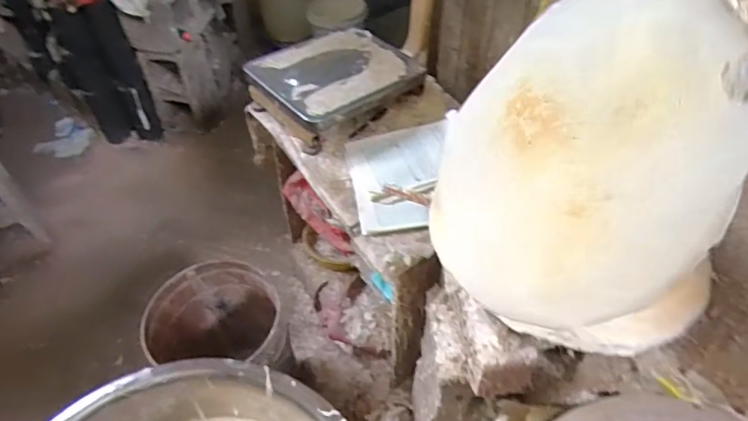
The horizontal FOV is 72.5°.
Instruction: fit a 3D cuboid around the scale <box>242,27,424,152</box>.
[{"bbox_3d":[-0.087,-0.290,1.173,0.314,0.099,0.314,-32,54,-26],"label":"scale"}]

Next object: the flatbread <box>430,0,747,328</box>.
[{"bbox_3d":[0.203,-0.059,0.538,0.034,0.358,0.355,19,16,-30],"label":"flatbread"}]

